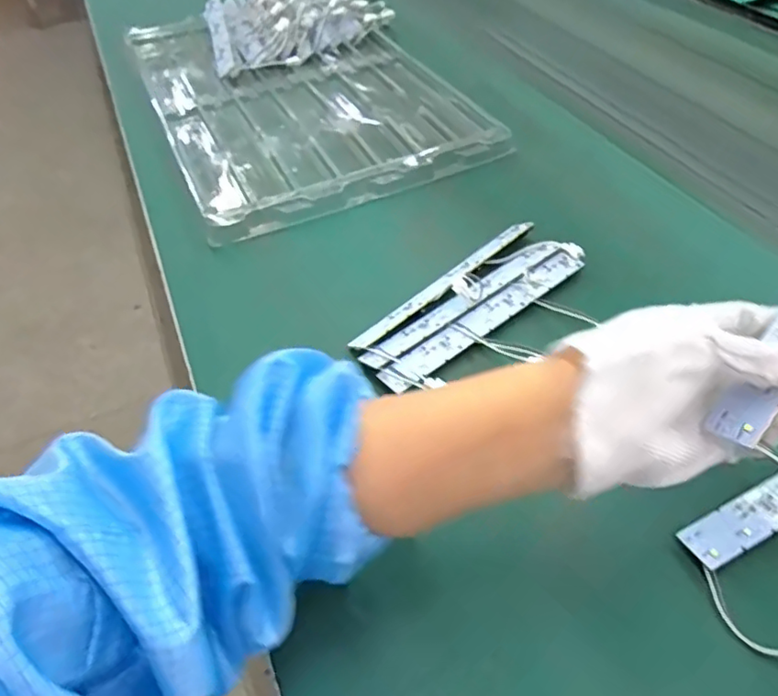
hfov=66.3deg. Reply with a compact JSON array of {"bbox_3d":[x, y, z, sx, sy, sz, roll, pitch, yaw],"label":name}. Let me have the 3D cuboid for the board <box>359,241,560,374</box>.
[{"bbox_3d":[0.059,-0.037,0.460,0.189,0.004,0.022,-32,54,-23],"label":"board"}]

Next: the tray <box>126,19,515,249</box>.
[{"bbox_3d":[-0.118,-0.314,0.727,0.313,0.031,0.494,-21,50,-13],"label":"tray"}]

